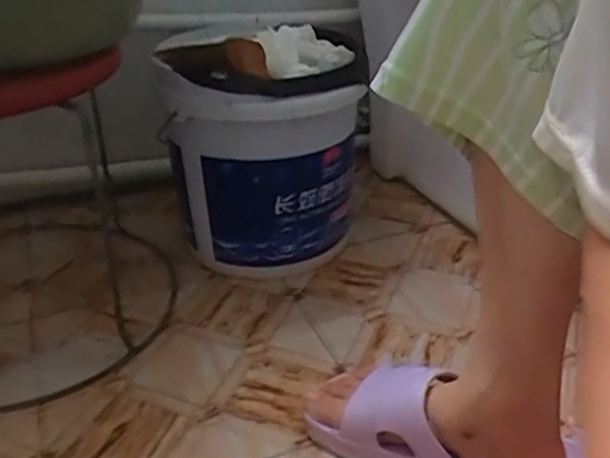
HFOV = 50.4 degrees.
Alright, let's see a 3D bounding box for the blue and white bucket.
[{"bbox_3d":[-0.048,-0.105,0.857,0.232,0.311,0.245,1,29,3],"label":"blue and white bucket"}]

